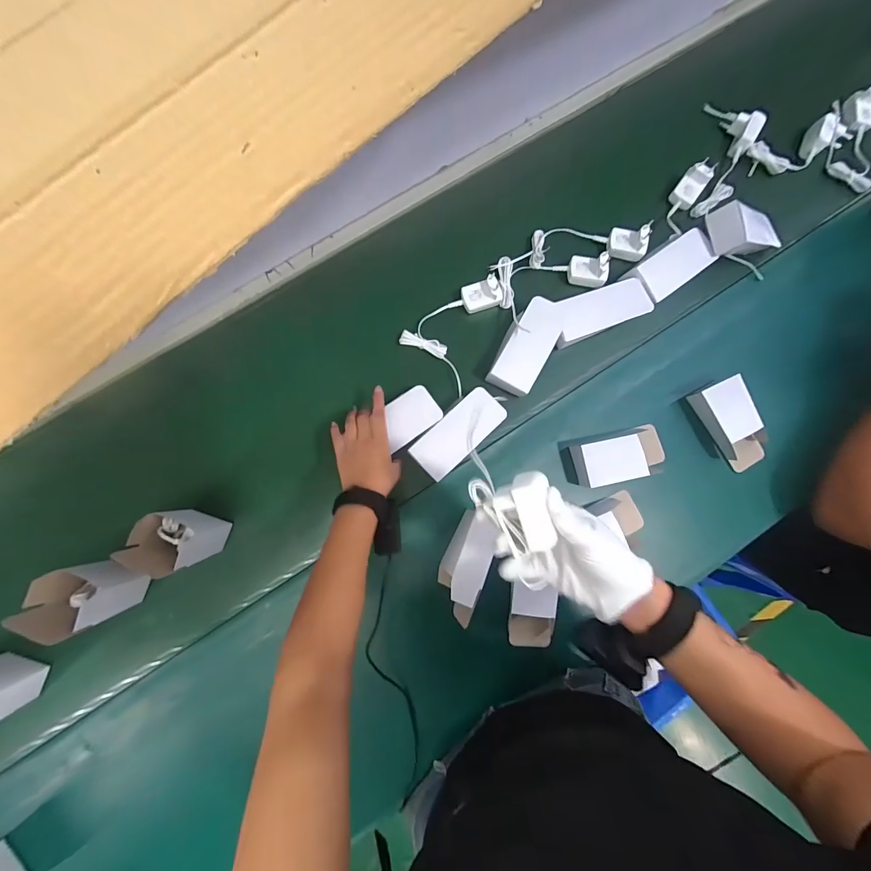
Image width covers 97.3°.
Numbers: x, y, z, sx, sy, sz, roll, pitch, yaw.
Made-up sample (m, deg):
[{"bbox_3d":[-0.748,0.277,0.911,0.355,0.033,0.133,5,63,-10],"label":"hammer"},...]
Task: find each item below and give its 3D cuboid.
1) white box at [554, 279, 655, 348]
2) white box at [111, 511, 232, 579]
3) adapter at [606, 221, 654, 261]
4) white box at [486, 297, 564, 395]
[{"bbox_3d":[0.252,-0.191,0.603,0.147,0.046,0.064,-22,83,-4],"label":"white box"},{"bbox_3d":[-0.335,0.134,0.496,0.071,0.124,0.057,18,82,1],"label":"white box"},{"bbox_3d":[0.313,-0.316,0.611,0.062,0.040,0.049,13,82,1],"label":"adapter"},{"bbox_3d":[0.138,-0.135,0.592,0.072,0.043,0.145,29,83,3],"label":"white box"}]

